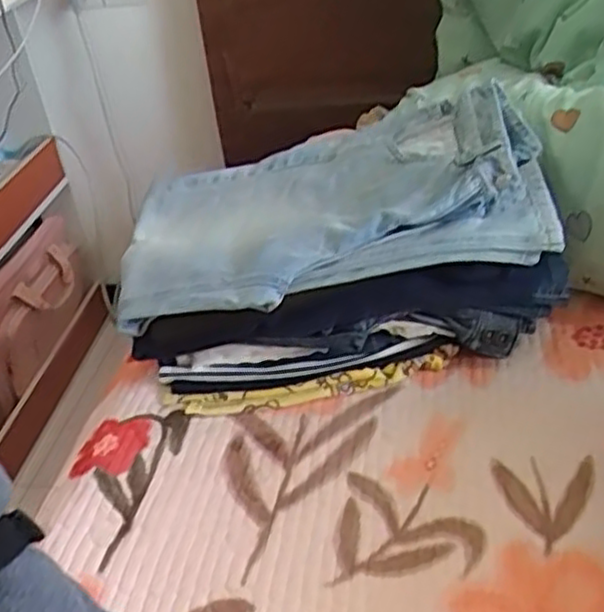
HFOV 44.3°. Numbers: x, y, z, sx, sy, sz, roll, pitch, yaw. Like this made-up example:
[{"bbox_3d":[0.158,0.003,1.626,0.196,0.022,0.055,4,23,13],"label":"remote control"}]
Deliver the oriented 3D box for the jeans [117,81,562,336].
[{"bbox_3d":[0.019,-0.129,0.861,0.481,0.115,0.272,-13,34,-6],"label":"jeans"}]

